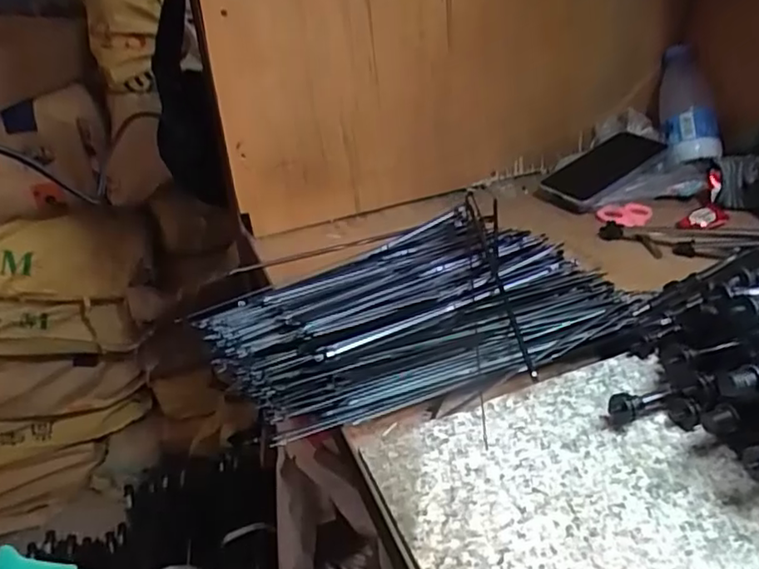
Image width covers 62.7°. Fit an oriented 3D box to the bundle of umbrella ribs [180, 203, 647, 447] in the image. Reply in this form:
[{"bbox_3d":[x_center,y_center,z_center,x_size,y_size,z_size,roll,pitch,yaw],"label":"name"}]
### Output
[{"bbox_3d":[0.028,0.024,0.507,0.303,0.028,0.193,-19,37,-21],"label":"bundle of umbrella ribs"}]

